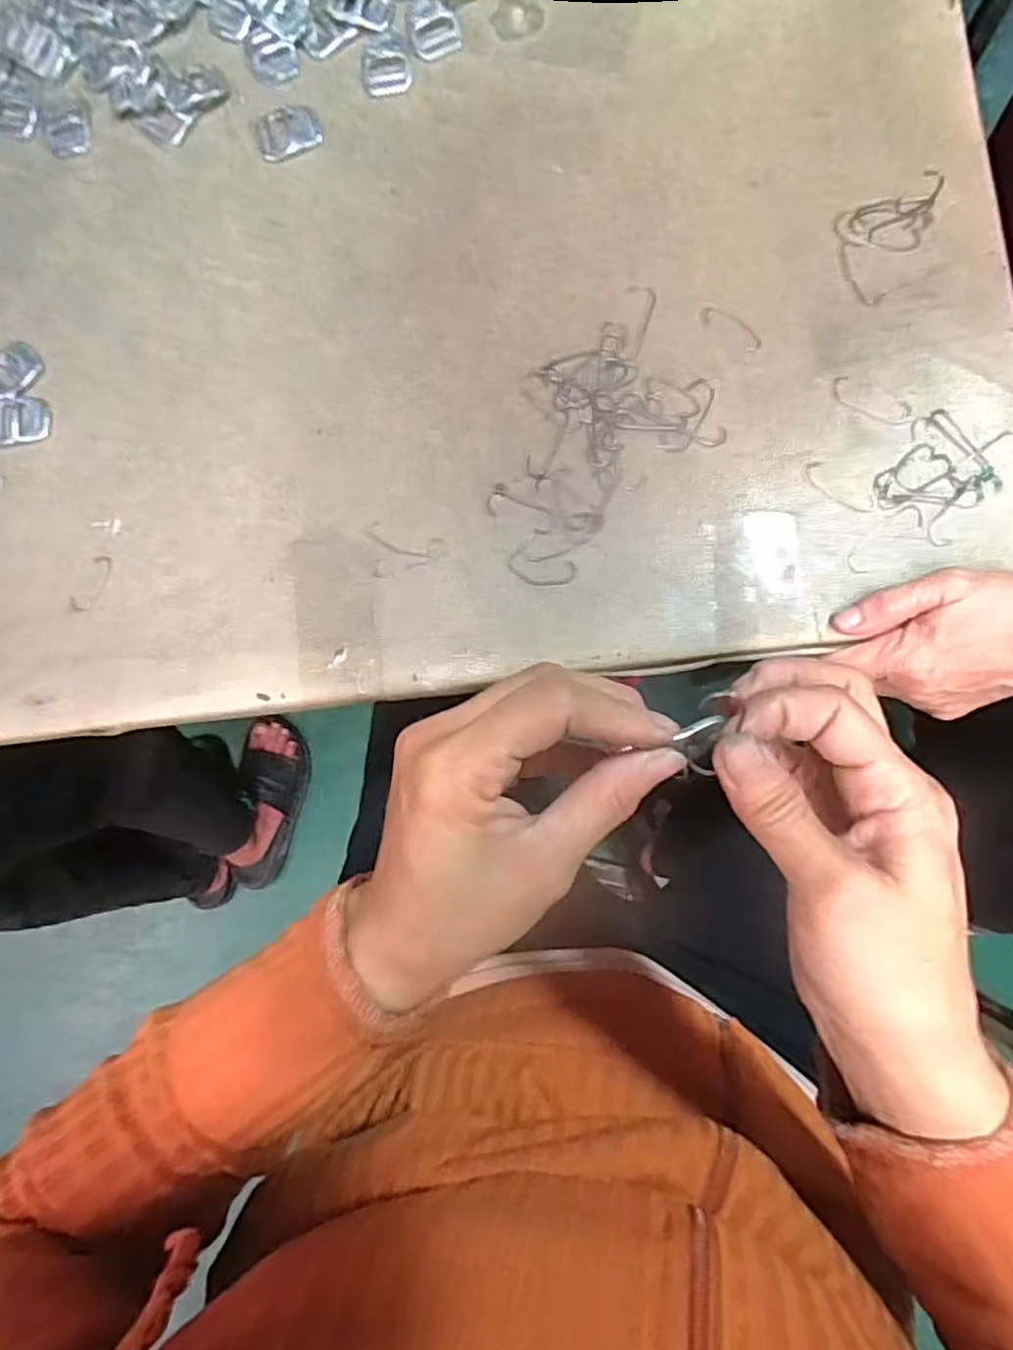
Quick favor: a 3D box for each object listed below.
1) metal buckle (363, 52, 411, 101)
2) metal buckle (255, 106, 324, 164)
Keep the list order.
[{"bbox_3d":[-0.071,-0.355,0.408,0.027,0.005,0.031,-11,83,2],"label":"metal buckle"},{"bbox_3d":[-0.130,-0.323,0.411,0.039,0.004,0.033,-22,83,1],"label":"metal buckle"}]

